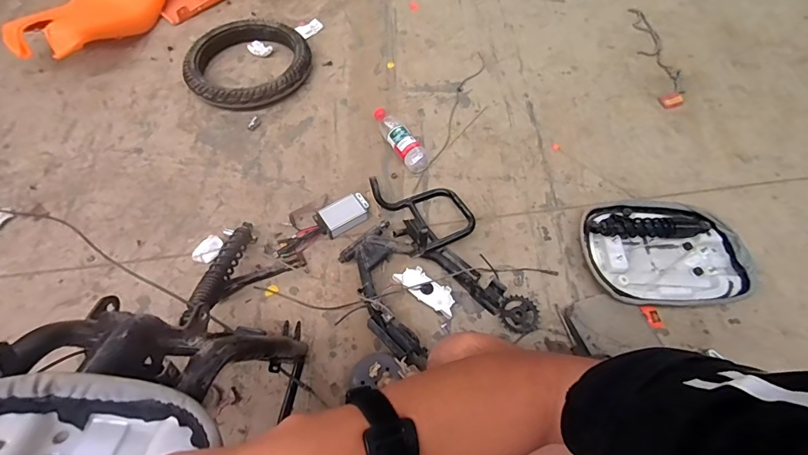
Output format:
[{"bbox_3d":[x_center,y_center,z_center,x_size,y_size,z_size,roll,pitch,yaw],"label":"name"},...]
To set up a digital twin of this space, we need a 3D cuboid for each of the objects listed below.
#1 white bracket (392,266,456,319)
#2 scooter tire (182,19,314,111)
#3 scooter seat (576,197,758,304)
[{"bbox_3d":[0.051,0.133,0.922,0.147,0.025,0.059,31,63,15],"label":"white bracket"},{"bbox_3d":[-0.463,-0.484,1.231,0.352,0.071,0.313,-31,65,-19],"label":"scooter tire"},{"bbox_3d":[0.592,0.054,0.969,0.357,0.080,0.275,2,60,-1],"label":"scooter seat"}]

